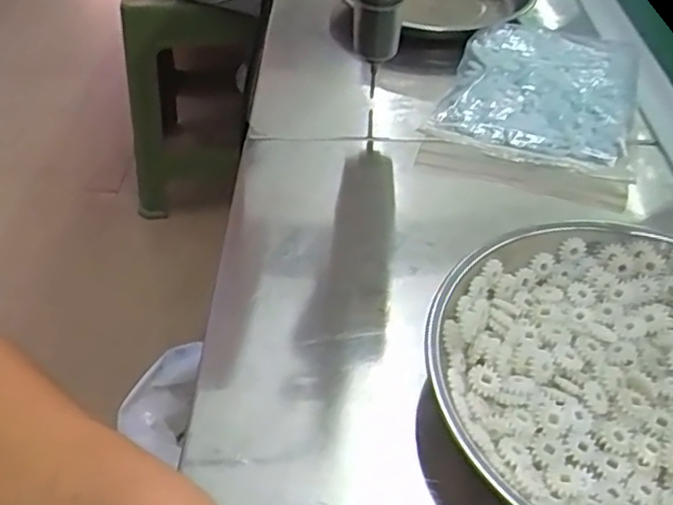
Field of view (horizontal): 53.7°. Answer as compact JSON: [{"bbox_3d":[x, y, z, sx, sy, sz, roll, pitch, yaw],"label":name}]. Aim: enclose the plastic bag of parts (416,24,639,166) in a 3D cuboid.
[{"bbox_3d":[0.159,-0.123,0.521,0.140,0.037,0.158,19,46,17],"label":"plastic bag of parts"}]

